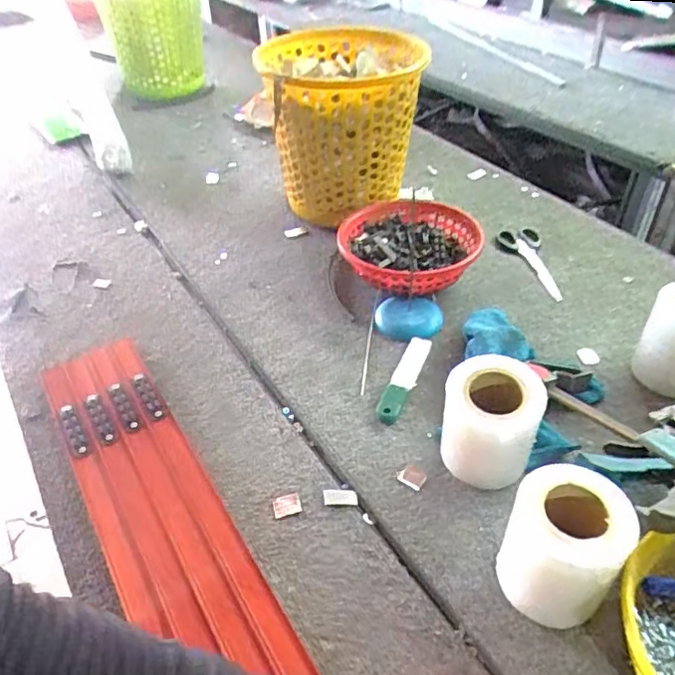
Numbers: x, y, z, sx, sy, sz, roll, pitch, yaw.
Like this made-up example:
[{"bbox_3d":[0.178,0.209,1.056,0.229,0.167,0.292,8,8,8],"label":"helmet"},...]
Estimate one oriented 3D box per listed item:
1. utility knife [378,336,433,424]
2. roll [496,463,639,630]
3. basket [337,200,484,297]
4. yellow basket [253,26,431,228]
[{"bbox_3d":[0.078,0.048,0.686,0.028,0.008,0.138,16,44,19],"label":"utility knife"},{"bbox_3d":[0.177,0.171,0.474,0.085,0.107,0.088,-1,41,1],"label":"roll"},{"bbox_3d":[0.100,-0.133,0.846,0.189,0.071,0.200,-4,41,-3],"label":"basket"},{"bbox_3d":[0.025,-0.310,0.910,0.241,0.253,0.248,-10,41,-10],"label":"yellow basket"}]

